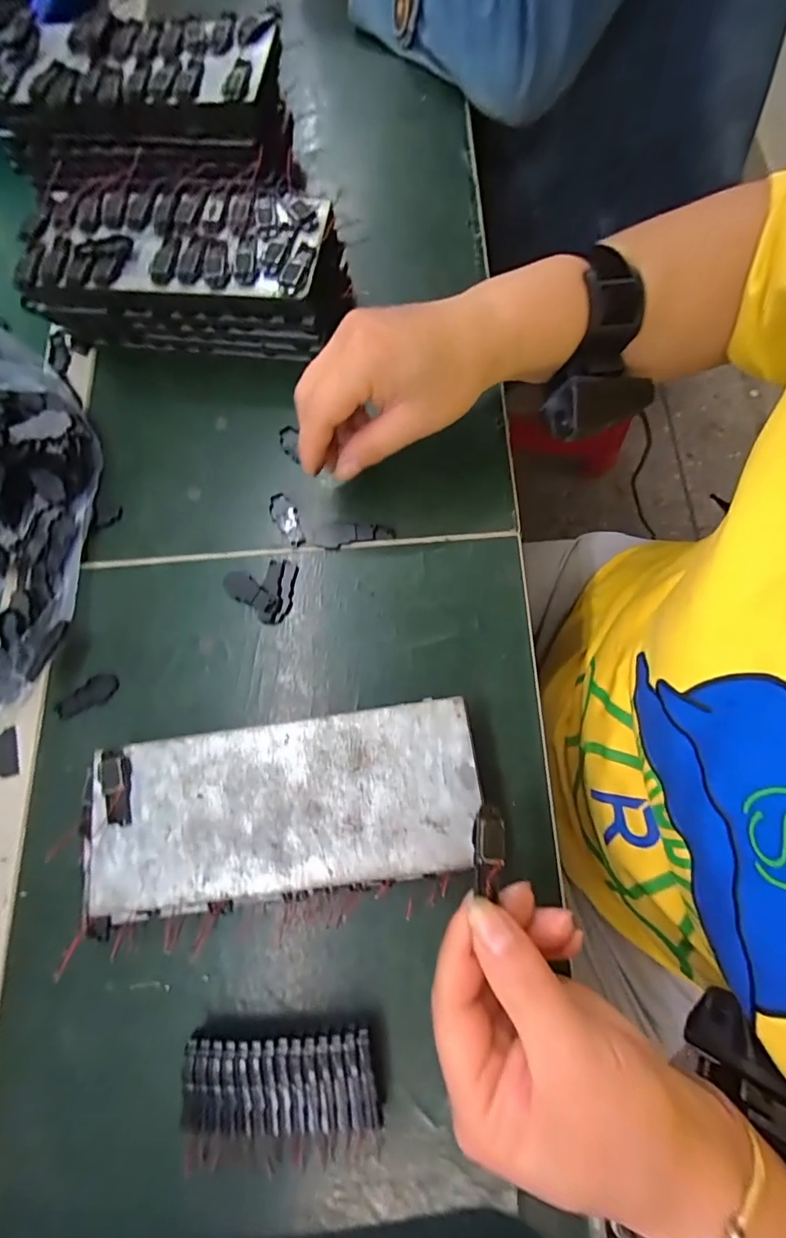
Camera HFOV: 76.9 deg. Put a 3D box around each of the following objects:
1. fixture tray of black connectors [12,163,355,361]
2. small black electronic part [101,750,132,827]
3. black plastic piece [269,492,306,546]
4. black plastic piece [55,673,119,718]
[{"bbox_3d":[-0.138,-0.241,0.339,0.205,0.066,0.089,7,76,6],"label":"fixture tray of black connectors"},{"bbox_3d":[-0.142,0.086,0.254,0.015,0.004,0.038,-17,75,-1],"label":"small black electronic part"},{"bbox_3d":[-0.068,-0.064,0.319,0.016,0.004,0.039,-34,76,-5],"label":"black plastic piece"},{"bbox_3d":[-0.186,0.046,0.298,0.040,0.004,0.019,-21,75,-2],"label":"black plastic piece"}]

